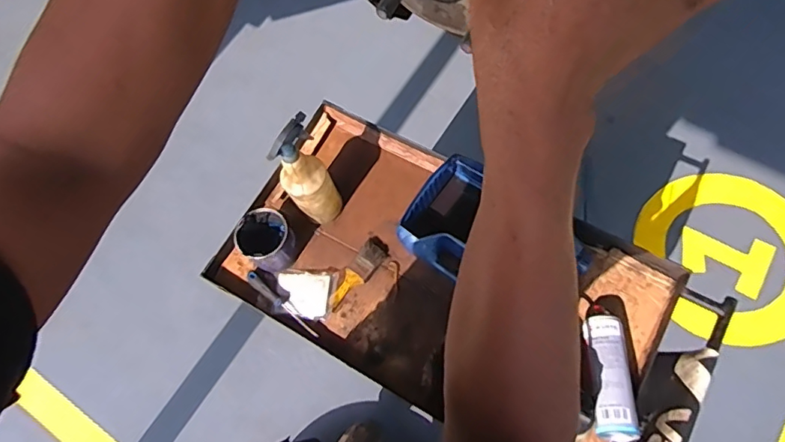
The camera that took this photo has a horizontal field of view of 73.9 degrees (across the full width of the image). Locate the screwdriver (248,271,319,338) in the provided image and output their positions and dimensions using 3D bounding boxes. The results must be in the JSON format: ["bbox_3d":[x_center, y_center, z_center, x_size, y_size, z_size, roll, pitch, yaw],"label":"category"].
[{"bbox_3d":[-0.219,0.165,1.018,0.185,0.021,0.020,41,78,15],"label":"screwdriver"}]

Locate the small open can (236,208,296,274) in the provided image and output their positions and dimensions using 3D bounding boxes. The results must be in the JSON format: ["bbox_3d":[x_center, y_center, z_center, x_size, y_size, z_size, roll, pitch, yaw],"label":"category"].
[{"bbox_3d":[-0.243,0.035,1.023,0.090,0.104,0.111,14,72,8],"label":"small open can"}]

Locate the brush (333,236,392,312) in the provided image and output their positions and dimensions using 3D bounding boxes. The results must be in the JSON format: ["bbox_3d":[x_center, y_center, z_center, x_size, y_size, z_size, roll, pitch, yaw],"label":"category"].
[{"bbox_3d":[-0.068,0.103,1.033,0.051,0.011,0.163,35,76,14],"label":"brush"}]

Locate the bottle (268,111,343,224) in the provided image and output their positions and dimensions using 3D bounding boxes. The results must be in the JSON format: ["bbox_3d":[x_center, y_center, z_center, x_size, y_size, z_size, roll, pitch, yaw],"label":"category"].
[{"bbox_3d":[-0.157,-0.073,0.970,0.087,0.293,0.077,-28,71,-6],"label":"bottle"}]

